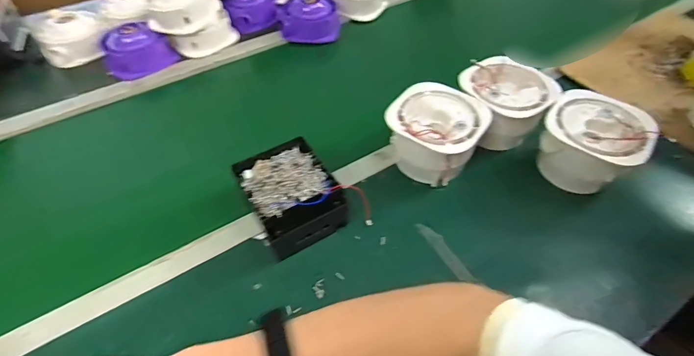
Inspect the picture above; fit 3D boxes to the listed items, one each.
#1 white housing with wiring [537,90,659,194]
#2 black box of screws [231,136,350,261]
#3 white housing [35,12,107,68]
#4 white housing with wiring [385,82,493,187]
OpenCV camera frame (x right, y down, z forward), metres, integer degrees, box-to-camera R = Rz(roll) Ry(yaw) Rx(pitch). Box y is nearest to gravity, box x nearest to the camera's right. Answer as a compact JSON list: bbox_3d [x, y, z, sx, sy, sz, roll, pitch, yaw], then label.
[{"bbox_3d":[0.358,-0.047,0.583,0.130,0.094,0.125,29,56,21],"label":"white housing with wiring"},{"bbox_3d":[-0.083,0.026,0.566,0.120,0.070,0.154,-23,55,-18],"label":"black box of screws"},{"bbox_3d":[-0.586,-0.300,0.841,0.130,0.070,0.114,-31,57,-23],"label":"white housing"},{"bbox_3d":[0.134,-0.066,0.607,0.144,0.105,0.114,16,52,12],"label":"white housing with wiring"}]

